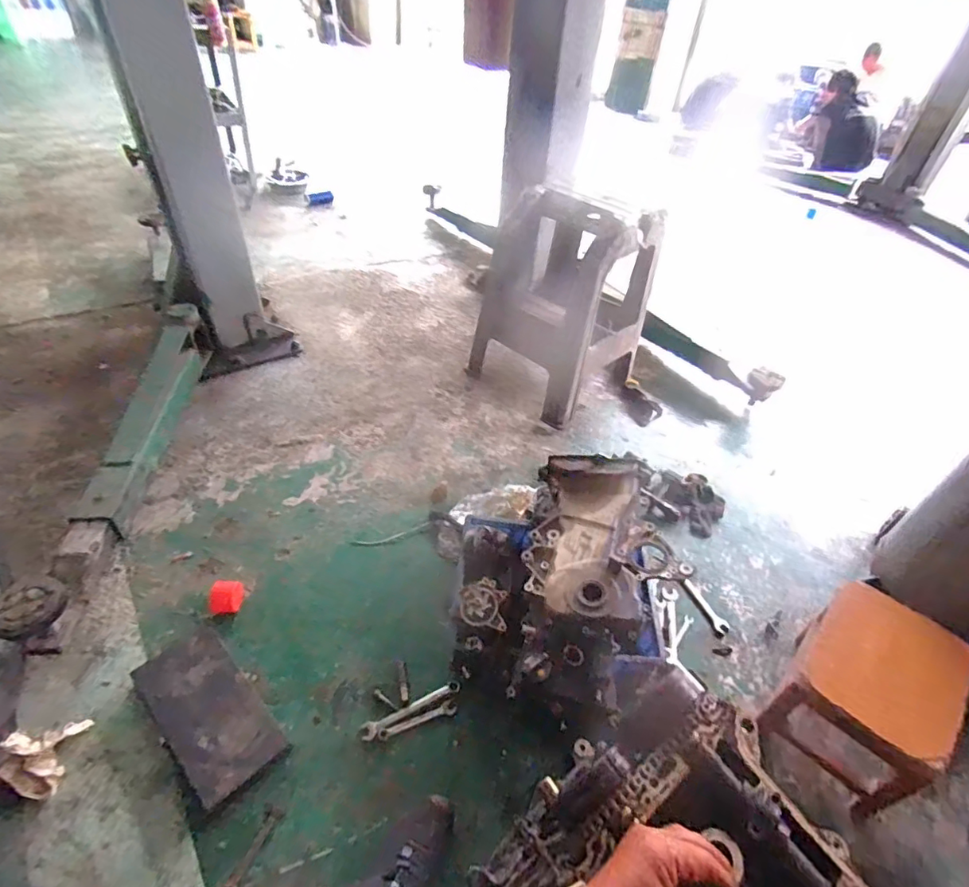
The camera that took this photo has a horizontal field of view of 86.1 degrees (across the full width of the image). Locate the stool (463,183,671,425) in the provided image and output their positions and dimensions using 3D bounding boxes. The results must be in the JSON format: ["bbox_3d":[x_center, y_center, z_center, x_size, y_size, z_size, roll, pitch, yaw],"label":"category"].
[{"bbox_3d":[0.251,-0.469,1.715,0.476,0.610,0.435,34,50,27],"label":"stool"}]

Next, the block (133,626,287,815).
[{"bbox_3d":[-0.527,0.504,0.983,0.325,0.028,0.155,36,51,29],"label":"block"}]

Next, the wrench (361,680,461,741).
[{"bbox_3d":[-0.145,0.529,1.037,0.204,0.008,0.031,-22,47,-15],"label":"wrench"}]

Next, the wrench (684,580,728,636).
[{"bbox_3d":[0.545,0.400,1.281,0.038,0.011,0.159,-14,48,-17],"label":"wrench"}]

